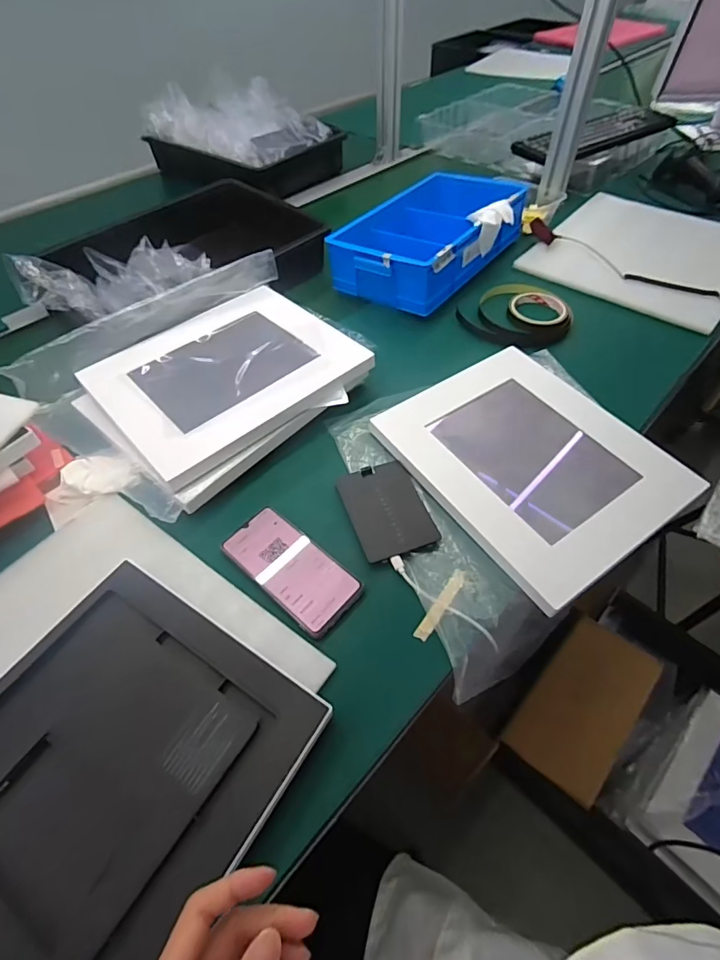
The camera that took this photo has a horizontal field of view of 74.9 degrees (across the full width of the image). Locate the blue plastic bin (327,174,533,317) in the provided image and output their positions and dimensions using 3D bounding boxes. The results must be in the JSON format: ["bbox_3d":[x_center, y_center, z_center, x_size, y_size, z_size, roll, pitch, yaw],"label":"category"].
[{"bbox_3d":[0.128,-0.428,0.820,0.229,0.091,0.352,29,59,21],"label":"blue plastic bin"}]

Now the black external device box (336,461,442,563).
[{"bbox_3d":[0.030,0.030,0.532,0.086,0.014,0.120,-16,54,-11],"label":"black external device box"}]

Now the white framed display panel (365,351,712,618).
[{"bbox_3d":[0.200,-0.031,0.561,0.246,0.021,0.304,-29,57,-19],"label":"white framed display panel"}]

